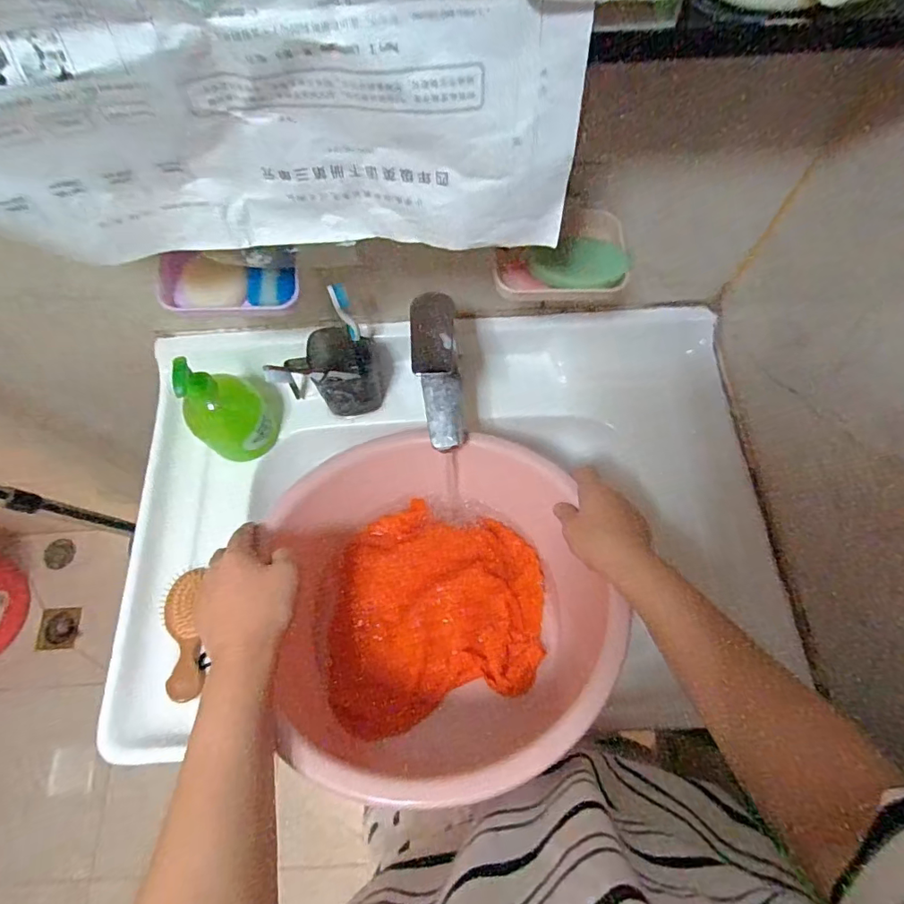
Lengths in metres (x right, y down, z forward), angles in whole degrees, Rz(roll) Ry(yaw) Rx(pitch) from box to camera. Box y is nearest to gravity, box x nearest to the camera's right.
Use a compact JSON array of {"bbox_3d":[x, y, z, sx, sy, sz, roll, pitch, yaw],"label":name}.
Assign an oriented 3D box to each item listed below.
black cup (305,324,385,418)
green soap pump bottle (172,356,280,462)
[{"bbox_3d":[-0.125,-0.101,0.620,0.077,0.081,0.071,-12,68,-3],"label":"black cup"},{"bbox_3d":[-0.253,-0.049,0.561,0.062,0.141,0.084,38,74,15],"label":"green soap pump bottle"}]

